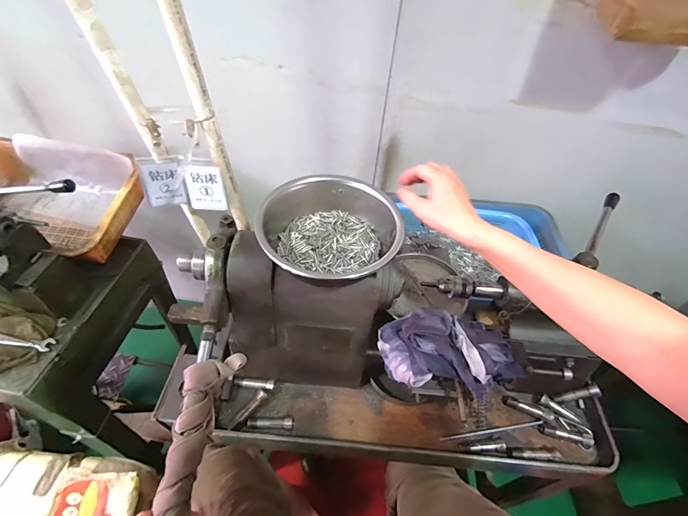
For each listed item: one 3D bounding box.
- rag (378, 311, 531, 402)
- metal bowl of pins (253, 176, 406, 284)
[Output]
[{"bbox_3d":[0.134,0.123,0.468,0.171,0.060,0.095,9,49,4],"label":"rag"},{"bbox_3d":[-0.014,-0.034,0.459,0.190,0.056,0.165,-30,58,-26],"label":"metal bowl of pins"}]

